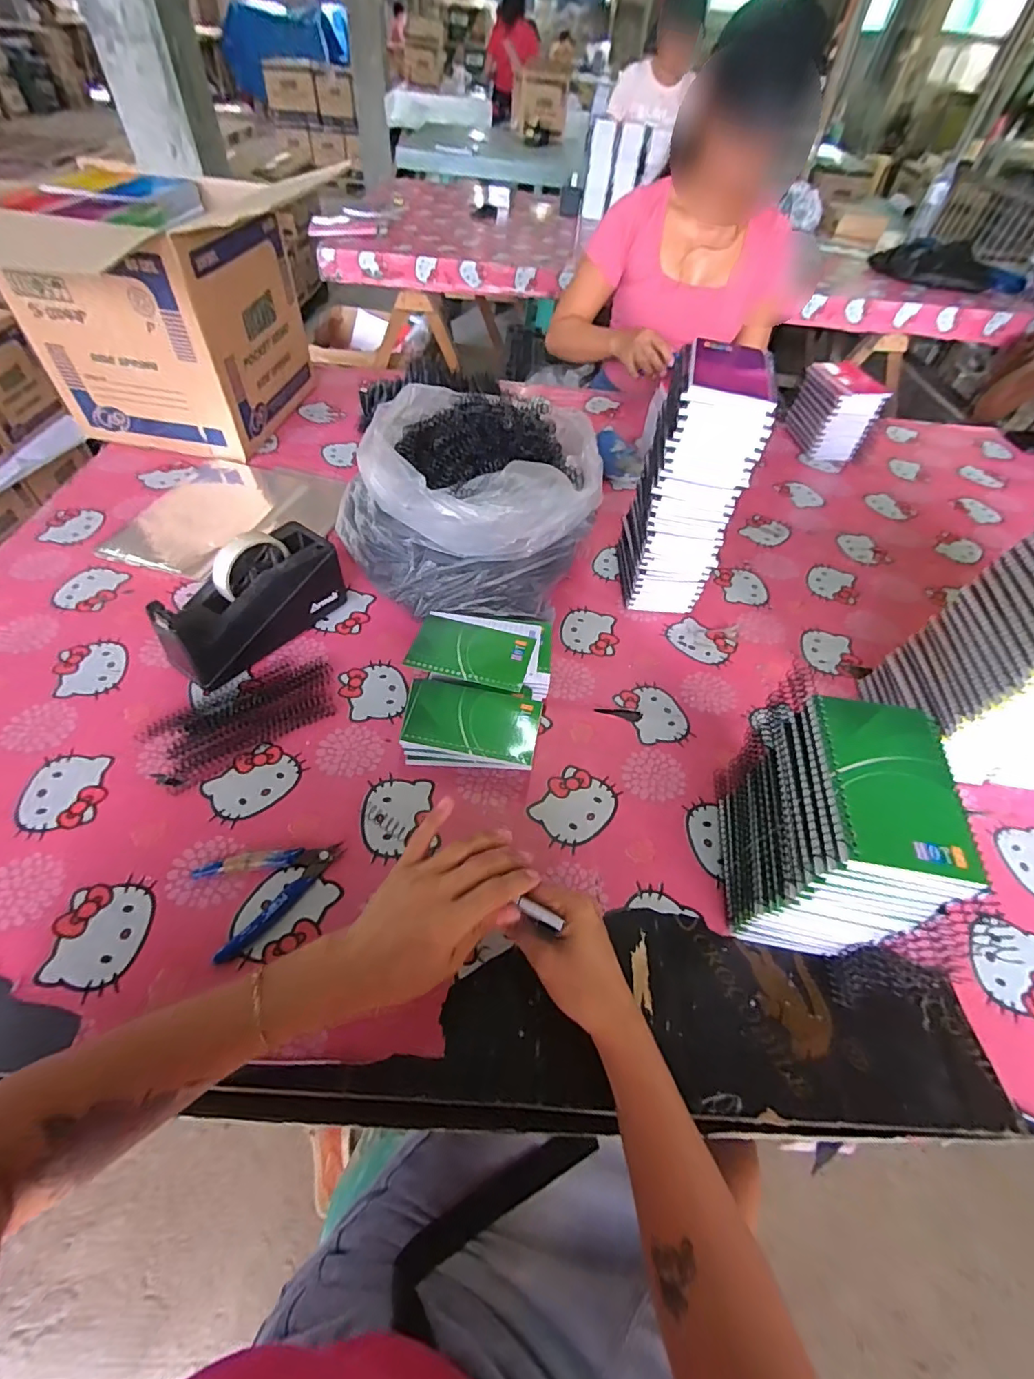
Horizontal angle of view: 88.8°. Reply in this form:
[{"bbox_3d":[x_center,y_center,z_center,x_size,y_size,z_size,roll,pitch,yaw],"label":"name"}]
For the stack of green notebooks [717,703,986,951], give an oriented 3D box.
[{"bbox_3d":[0.240,0.117,0.421,0.089,0.195,0.134,11,52,4],"label":"stack of green notebooks"}]

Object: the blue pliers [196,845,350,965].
[{"bbox_3d":[-0.206,0.166,0.454,0.112,0.013,0.080,-24,57,-21],"label":"blue pliers"}]

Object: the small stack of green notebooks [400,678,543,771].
[{"bbox_3d":[-0.046,0.040,0.547,0.134,0.048,0.076,8,52,2],"label":"small stack of green notebooks"}]

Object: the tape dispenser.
[{"bbox_3d":[-0.299,-0.103,0.594,0.076,0.112,0.199,32,56,19],"label":"tape dispenser"}]

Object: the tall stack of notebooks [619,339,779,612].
[{"bbox_3d":[0.198,-0.228,0.629,0.112,0.285,0.122,13,52,5],"label":"tall stack of notebooks"}]

